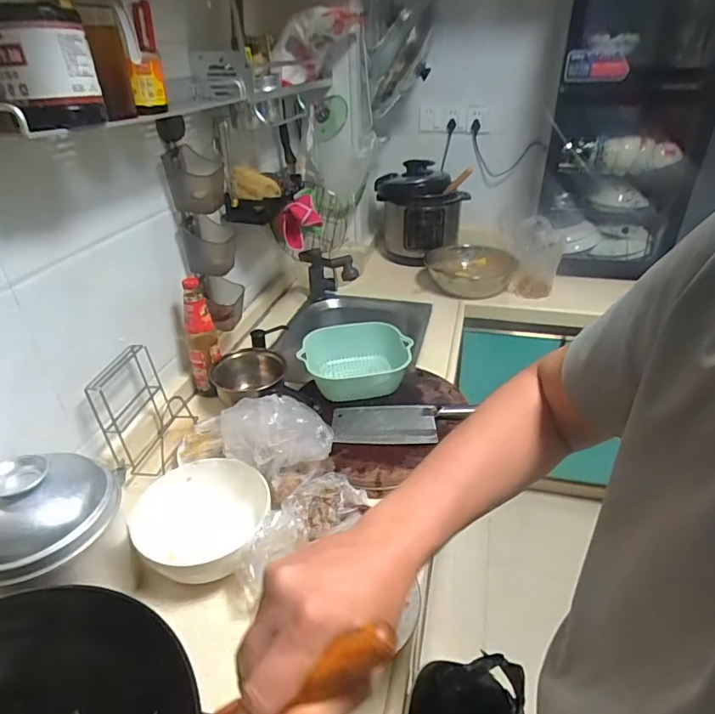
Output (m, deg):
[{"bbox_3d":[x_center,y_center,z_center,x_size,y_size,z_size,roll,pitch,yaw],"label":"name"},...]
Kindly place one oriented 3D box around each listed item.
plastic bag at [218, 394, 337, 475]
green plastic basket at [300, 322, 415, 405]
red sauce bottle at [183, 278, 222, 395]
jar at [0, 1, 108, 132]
[{"bbox_3d":[-0.138,0.126,0.836,0.168,0.094,0.118,-16,35,-22],"label":"plastic bag"},{"bbox_3d":[0.002,0.022,1.095,0.235,0.100,0.215,-6,32,-7],"label":"green plastic basket"},{"bbox_3d":[-0.344,-0.035,1.084,0.067,0.273,0.069,-11,33,-15],"label":"red sauce bottle"},{"bbox_3d":[-0.384,-0.357,0.605,0.112,0.131,0.094,-17,35,-23],"label":"jar"}]

